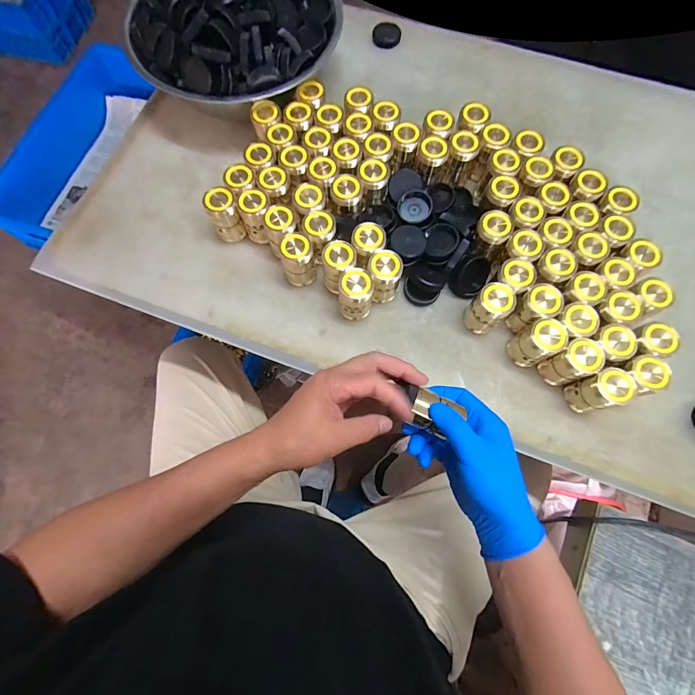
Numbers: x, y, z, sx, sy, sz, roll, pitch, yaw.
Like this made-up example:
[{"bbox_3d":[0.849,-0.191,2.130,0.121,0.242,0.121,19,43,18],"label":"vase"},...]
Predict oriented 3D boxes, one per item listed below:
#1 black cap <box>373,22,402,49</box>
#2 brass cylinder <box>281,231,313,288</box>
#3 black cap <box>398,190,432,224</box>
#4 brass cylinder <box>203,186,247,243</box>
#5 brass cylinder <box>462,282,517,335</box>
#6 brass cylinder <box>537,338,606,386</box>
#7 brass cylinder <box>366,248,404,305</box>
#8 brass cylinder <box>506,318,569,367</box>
[{"bbox_3d":[0.062,-0.490,0.568,0.042,0.019,0.042,0,73,-1],"label":"black cap"},{"bbox_3d":[-0.057,-0.102,0.431,0.036,0.069,0.030,-9,74,-4],"label":"brass cylinder"},{"bbox_3d":[0.088,-0.182,0.463,0.048,0.014,0.042,-21,75,-7],"label":"black cap"},{"bbox_3d":[-0.150,-0.162,0.446,0.037,0.065,0.030,-29,76,-9],"label":"brass cylinder"},{"bbox_3d":[0.161,-0.043,0.414,0.040,0.075,0.038,0,73,-1],"label":"brass cylinder"},{"bbox_3d":[0.244,0.017,0.395,0.040,0.075,0.034,-24,75,-8],"label":"brass cylinder"},{"bbox_3d":[0.043,-0.081,0.428,0.037,0.076,0.034,0,73,-1],"label":"brass cylinder"},{"bbox_3d":[0.209,-0.005,0.399,0.040,0.074,0.033,-24,75,-8],"label":"brass cylinder"}]

